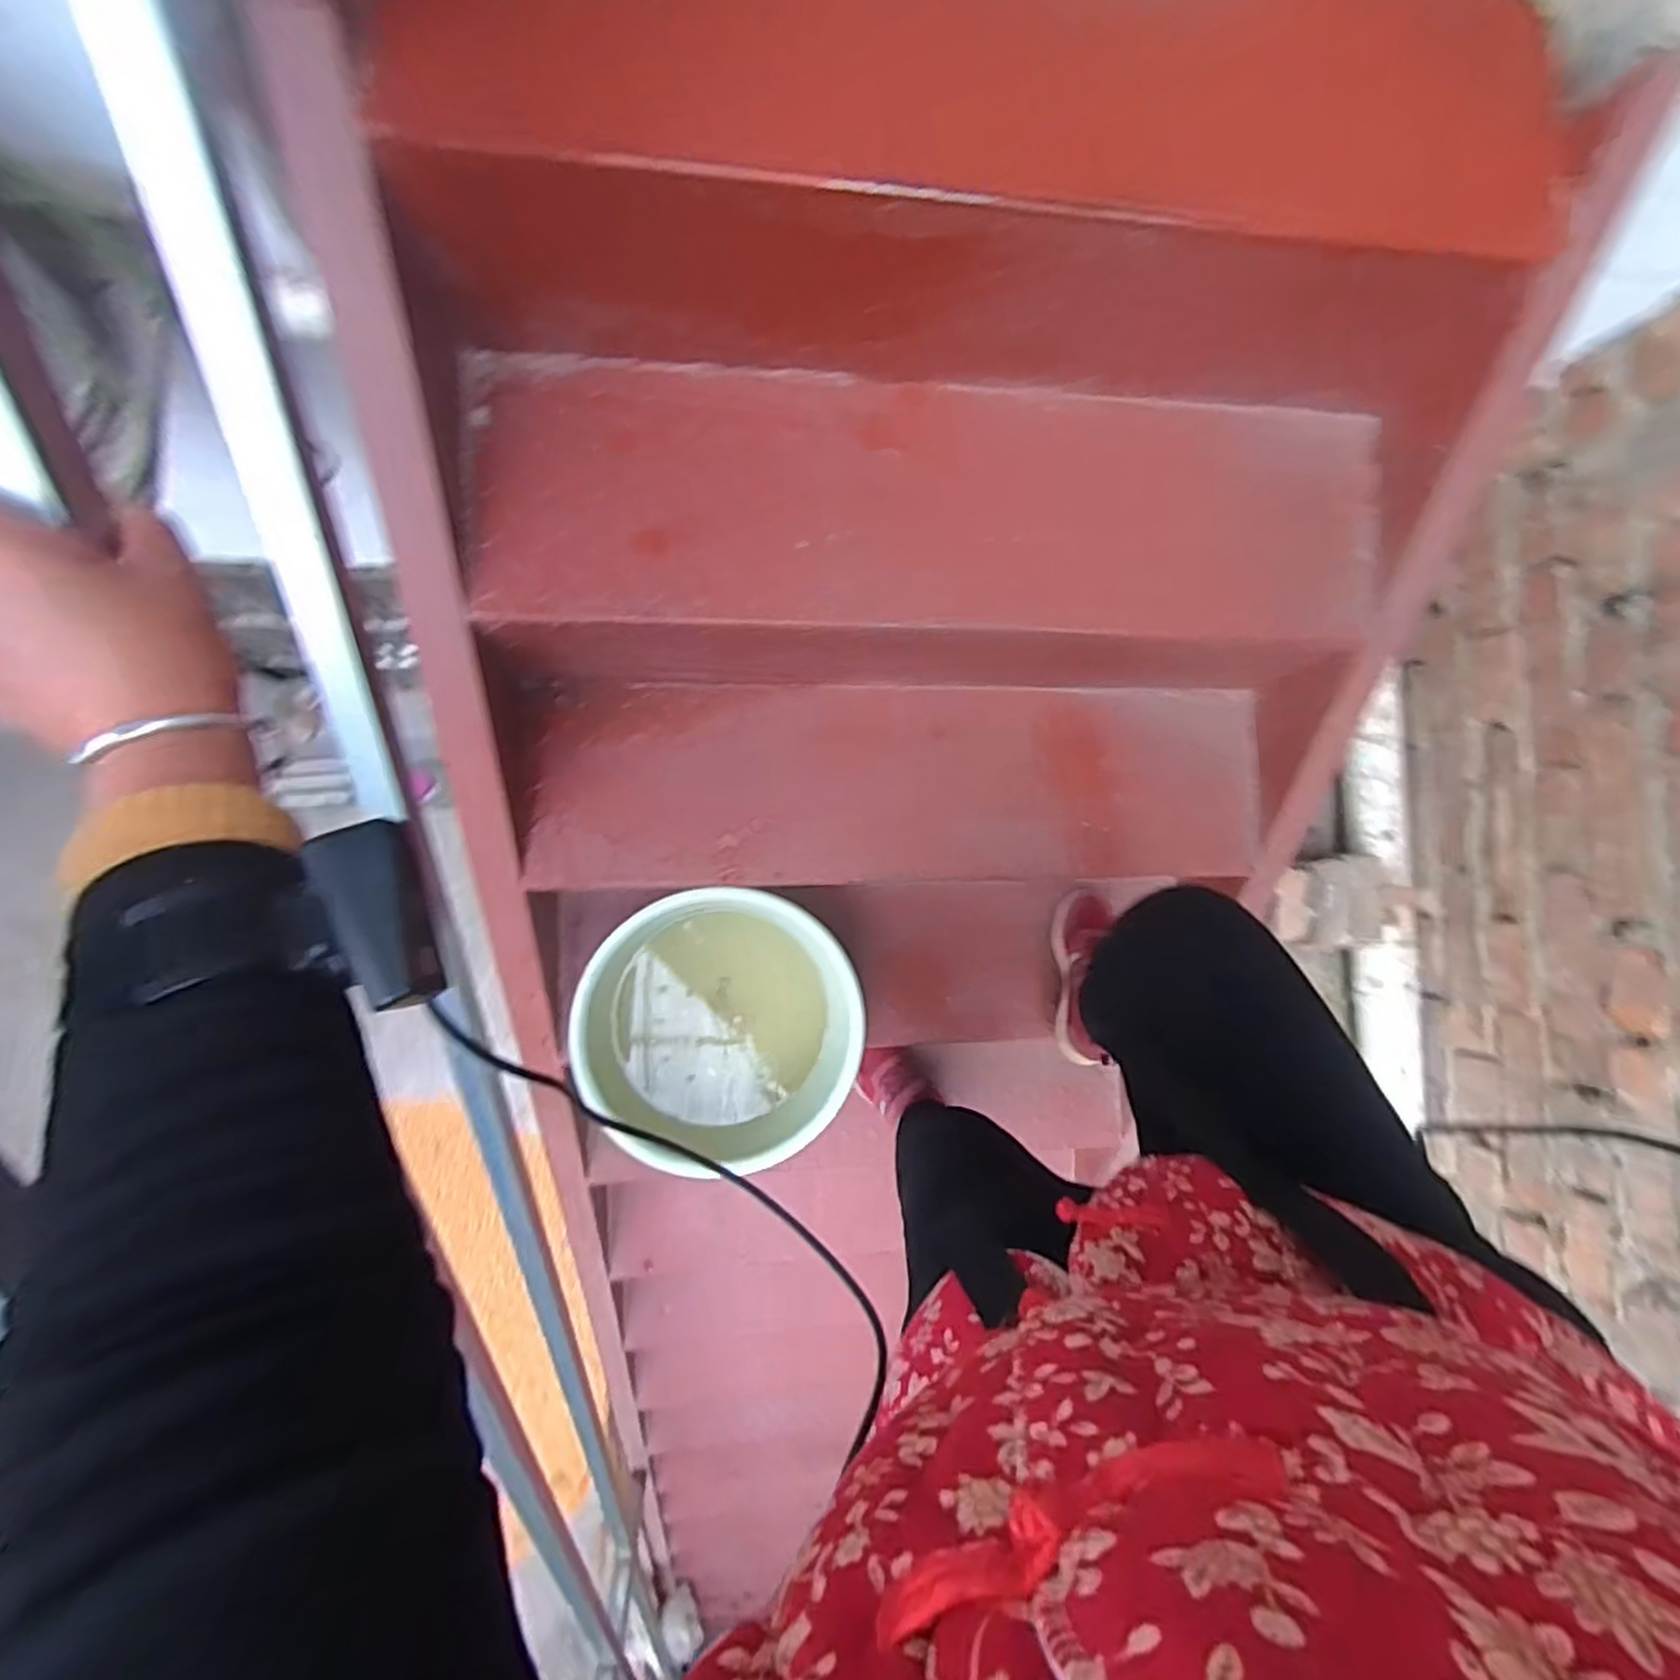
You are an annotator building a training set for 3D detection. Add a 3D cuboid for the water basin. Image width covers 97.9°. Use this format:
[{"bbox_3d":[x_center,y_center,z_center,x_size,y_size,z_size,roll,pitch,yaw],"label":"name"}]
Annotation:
[{"bbox_3d":[-0.151,0.233,0.950,0.333,0.178,0.333,0,87,-8],"label":"water basin"}]

